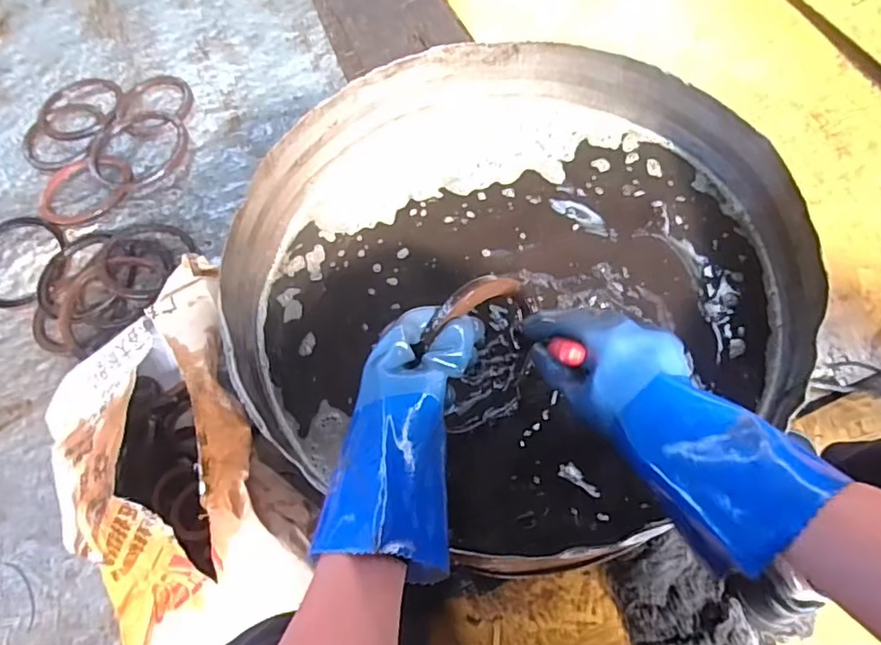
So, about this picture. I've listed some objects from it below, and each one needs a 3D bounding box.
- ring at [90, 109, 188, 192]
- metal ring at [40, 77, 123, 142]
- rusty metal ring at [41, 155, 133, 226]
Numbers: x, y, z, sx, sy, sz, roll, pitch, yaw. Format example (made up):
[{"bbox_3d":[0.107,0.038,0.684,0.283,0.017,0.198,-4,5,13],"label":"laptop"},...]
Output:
[{"bbox_3d":[-0.577,-0.331,1.081,0.184,0.028,0.185,-2,64,4],"label":"ring"},{"bbox_3d":[-0.725,-0.435,1.139,0.164,0.018,0.158,-2,64,4],"label":"metal ring"},{"bbox_3d":[-0.658,-0.249,1.046,0.156,0.028,0.167,-2,64,4],"label":"rusty metal ring"}]

